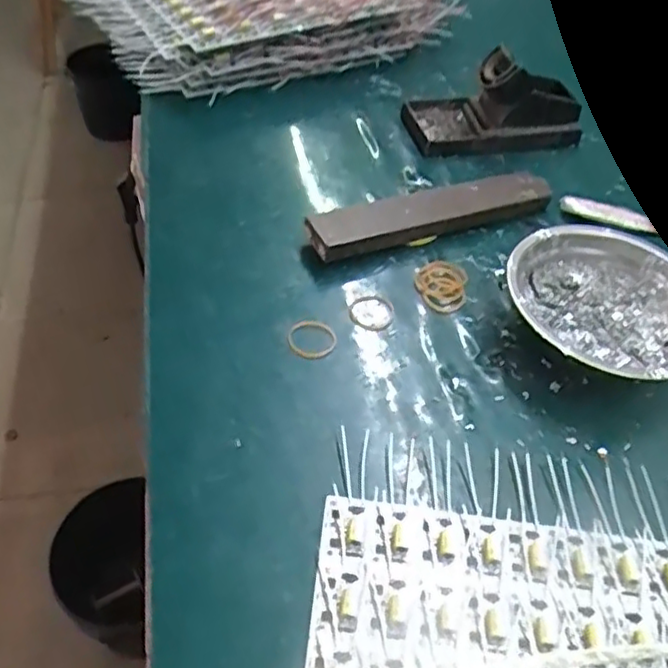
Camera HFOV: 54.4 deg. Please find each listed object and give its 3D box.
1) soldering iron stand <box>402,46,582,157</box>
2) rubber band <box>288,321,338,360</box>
[{"bbox_3d":[0.140,-0.198,0.553,0.149,0.062,0.074,-3,50,-9],"label":"soldering iron stand"},{"bbox_3d":[-0.013,0.003,0.402,0.030,0.004,0.029,4,49,-3],"label":"rubber band"}]

